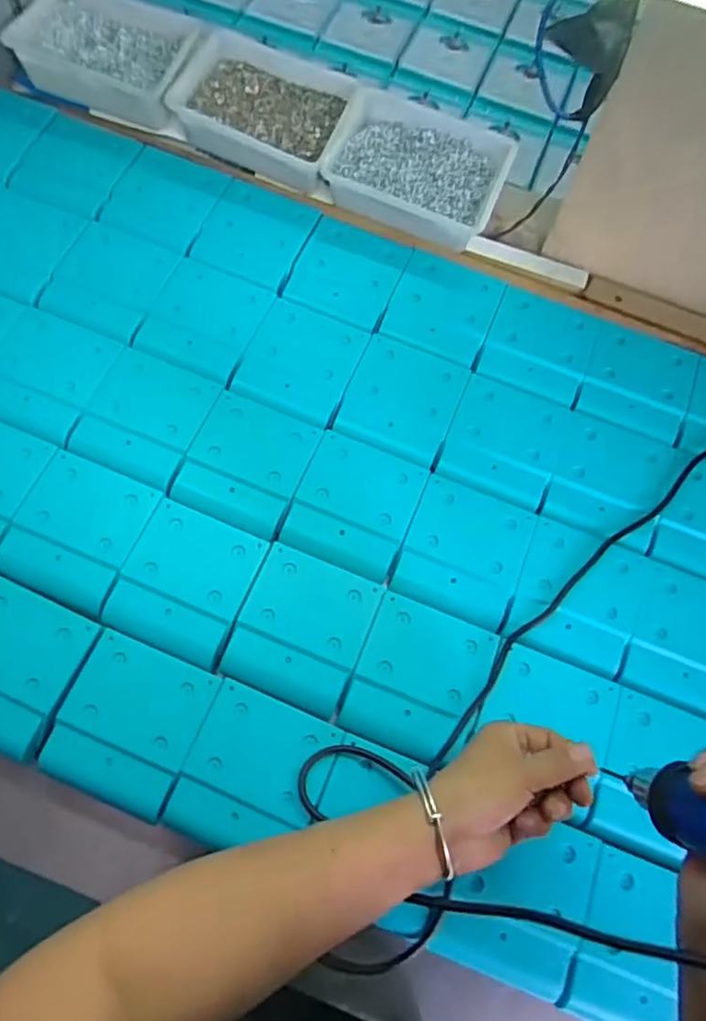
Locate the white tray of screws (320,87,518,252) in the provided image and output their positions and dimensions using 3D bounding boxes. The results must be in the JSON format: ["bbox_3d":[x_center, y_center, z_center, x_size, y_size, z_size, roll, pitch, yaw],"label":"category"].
[{"bbox_3d":[0.069,-0.349,0.637,0.174,0.054,0.135,23,70,5],"label":"white tray of screws"}]

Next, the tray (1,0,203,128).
[{"bbox_3d":[-0.256,-0.501,0.677,0.184,0.065,0.148,19,69,3],"label":"tray"}]

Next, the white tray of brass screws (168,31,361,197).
[{"bbox_3d":[-0.090,-0.422,0.656,0.173,0.058,0.134,21,70,4],"label":"white tray of brass screws"}]

